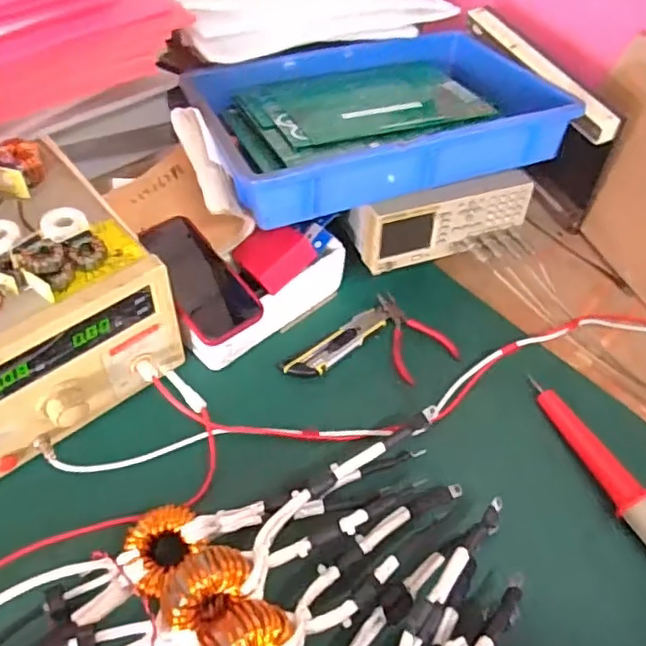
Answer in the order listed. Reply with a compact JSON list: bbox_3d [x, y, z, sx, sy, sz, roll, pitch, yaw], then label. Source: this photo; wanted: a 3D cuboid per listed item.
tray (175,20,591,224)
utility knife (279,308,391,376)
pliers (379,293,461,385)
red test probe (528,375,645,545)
[{"bbox_3d":[0.064,-0.271,0.760,0.428,0.069,0.278,-18,55,-18],"label":"tray"},{"bbox_3d":[0.020,0.023,0.719,0.152,0.017,0.038,-34,62,-27],"label":"utility knife"},{"bbox_3d":[0.102,0.013,0.738,0.078,0.020,0.118,-24,57,-22],"label":"pliers"},{"bbox_3d":[0.298,0.157,0.613,0.028,0.036,0.255,-16,55,-17],"label":"red test probe"}]

